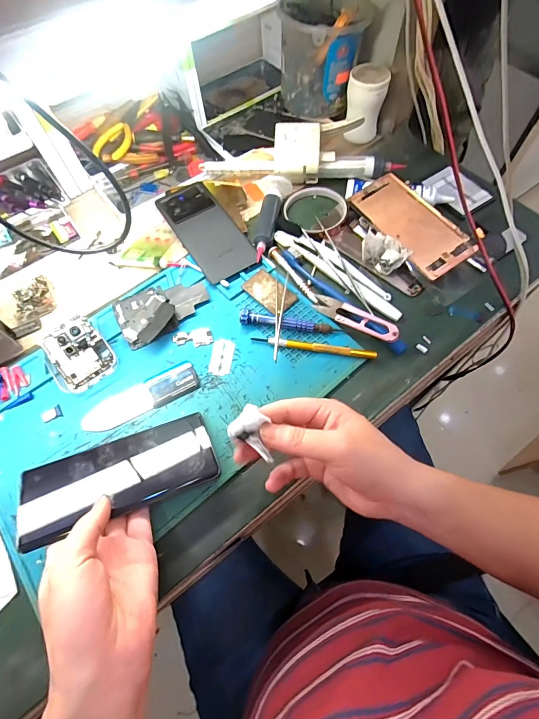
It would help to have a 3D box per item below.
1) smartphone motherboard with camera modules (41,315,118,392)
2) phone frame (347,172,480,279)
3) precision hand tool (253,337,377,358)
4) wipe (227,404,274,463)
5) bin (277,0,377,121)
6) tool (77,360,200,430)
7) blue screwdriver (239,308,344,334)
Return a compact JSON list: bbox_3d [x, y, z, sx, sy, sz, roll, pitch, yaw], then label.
[{"bbox_3d":[-0.206,-0.007,0.391,0.058,0.004,0.071,-35,93,-16],"label":"smartphone motherboard with camera modules"},{"bbox_3d":[0.175,-0.170,0.448,0.071,0.010,0.162,-34,68,-2],"label":"phone frame"},{"bbox_3d":[0.047,-0.014,0.395,0.133,0.011,0.010,8,65,5],"label":"precision hand tool"},{"bbox_3d":[-0.010,0.055,0.279,0.038,0.020,0.029,26,68,13],"label":"wipe"},{"bbox_3d":[0.076,-0.437,0.524,0.111,0.115,0.112,-1,64,1],"label":"bin"},{"bbox_3d":[-0.134,0.039,0.380,0.120,0.005,0.035,-26,66,-11],"label":"tool"},{"bbox_3d":[0.024,-0.043,0.406,0.113,0.017,0.018,6,65,4],"label":"blue screwdriver"}]

